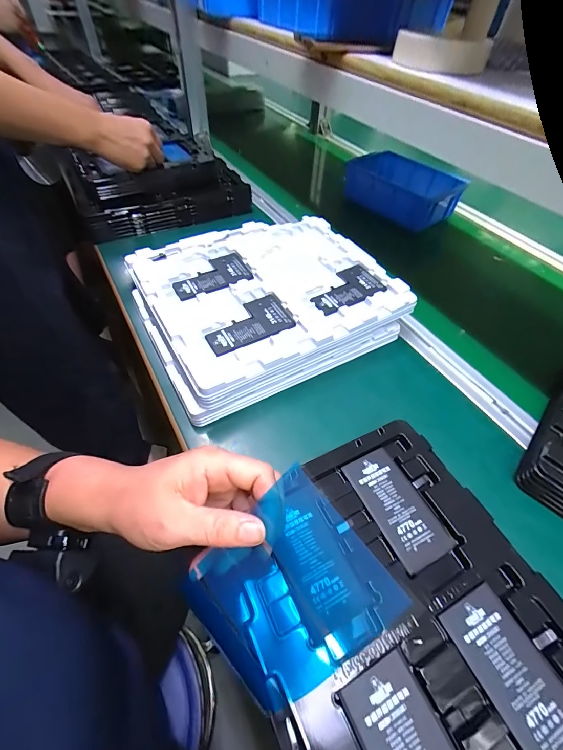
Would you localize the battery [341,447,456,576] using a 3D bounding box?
[{"bbox_3d":[0.101,0.114,0.294,0.050,0.005,0.097,-20,55,-19],"label":"battery"}]

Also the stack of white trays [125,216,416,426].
[{"bbox_3d":[-0.031,-0.110,0.444,0.294,0.069,0.281,-23,56,-21],"label":"stack of white trays"}]

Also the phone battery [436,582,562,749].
[{"bbox_3d":[0.161,0.207,0.224,0.051,0.006,0.106,-20,55,-19],"label":"phone battery"}]

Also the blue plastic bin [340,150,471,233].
[{"bbox_3d":[0.237,-0.370,0.650,0.212,0.071,0.139,34,57,22],"label":"blue plastic bin"}]

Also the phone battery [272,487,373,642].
[{"bbox_3d":[0.023,0.144,0.265,0.049,0.004,0.096,-19,55,-18],"label":"phone battery"}]

